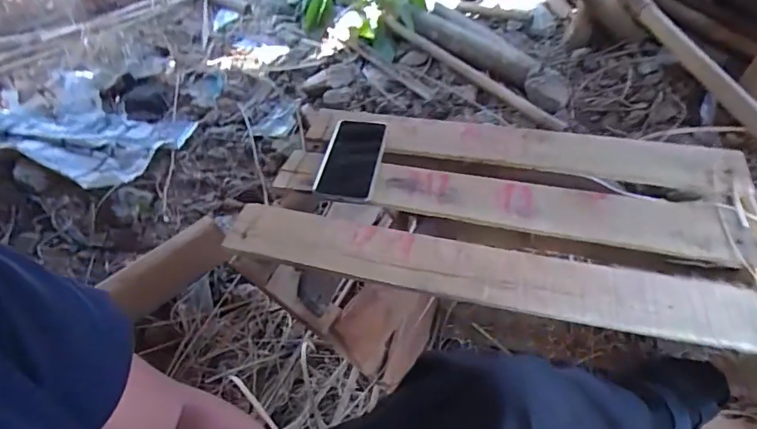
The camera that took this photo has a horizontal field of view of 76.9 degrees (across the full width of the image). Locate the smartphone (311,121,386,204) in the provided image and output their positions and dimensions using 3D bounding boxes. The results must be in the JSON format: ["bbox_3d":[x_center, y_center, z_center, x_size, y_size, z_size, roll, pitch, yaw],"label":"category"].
[{"bbox_3d":[-0.037,-0.084,0.678,0.086,0.013,0.174,6,50,4],"label":"smartphone"}]

